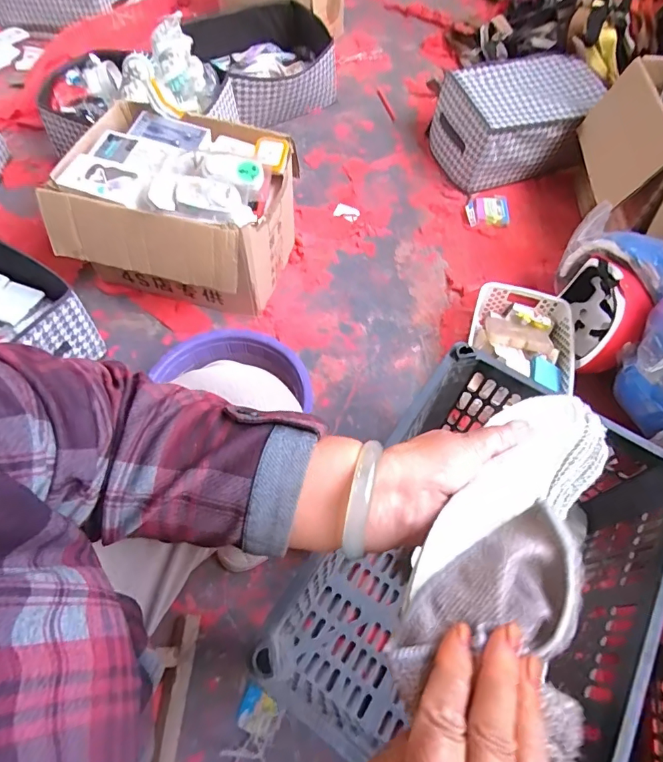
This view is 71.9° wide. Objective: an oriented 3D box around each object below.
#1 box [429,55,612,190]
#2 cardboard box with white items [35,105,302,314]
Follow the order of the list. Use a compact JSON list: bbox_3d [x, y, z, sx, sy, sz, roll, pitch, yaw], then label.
[{"bbox_3d":[0.502,-0.718,1.259,0.407,0.193,0.286,-17,62,-12],"label":"box"},{"bbox_3d":[-0.300,-0.335,0.938,0.384,0.282,0.314,15,61,7],"label":"cardboard box with white items"}]

